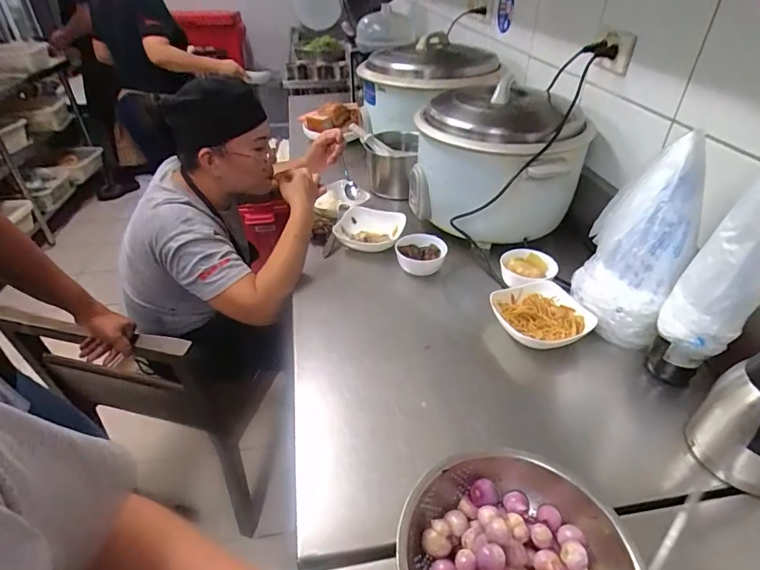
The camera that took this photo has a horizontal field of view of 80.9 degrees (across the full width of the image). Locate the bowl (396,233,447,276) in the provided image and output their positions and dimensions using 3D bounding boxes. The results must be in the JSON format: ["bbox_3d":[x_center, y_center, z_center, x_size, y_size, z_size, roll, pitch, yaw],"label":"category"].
[{"bbox_3d":[0.088,-0.059,0.963,0.107,0.063,0.095,5,37,8],"label":"bowl"}]

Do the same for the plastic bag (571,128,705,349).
[{"bbox_3d":[0.417,-0.067,0.720,0.144,0.305,0.128,20,41,26],"label":"plastic bag"}]

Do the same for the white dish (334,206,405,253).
[{"bbox_3d":[-0.024,-0.122,1.048,0.155,0.059,0.127,9,37,12],"label":"white dish"}]

